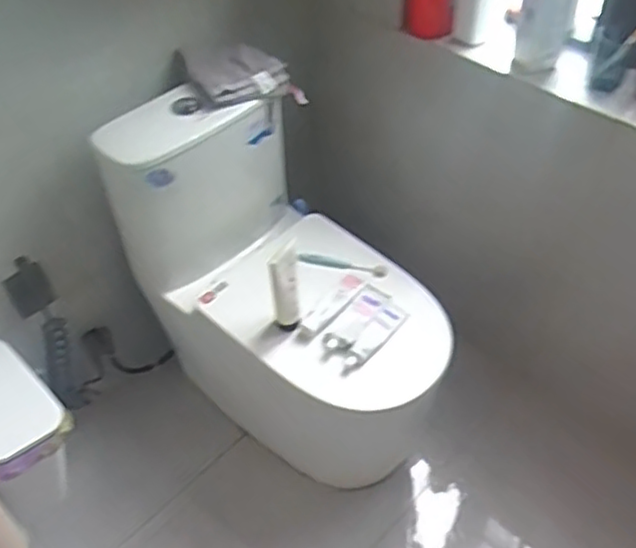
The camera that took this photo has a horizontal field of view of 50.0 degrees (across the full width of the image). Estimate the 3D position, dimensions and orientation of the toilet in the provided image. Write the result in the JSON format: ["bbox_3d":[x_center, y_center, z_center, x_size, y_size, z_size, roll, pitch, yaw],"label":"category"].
[{"bbox_3d":[-0.045,0.057,1.420,0.658,0.736,0.350,28,53,25],"label":"toilet"}]

